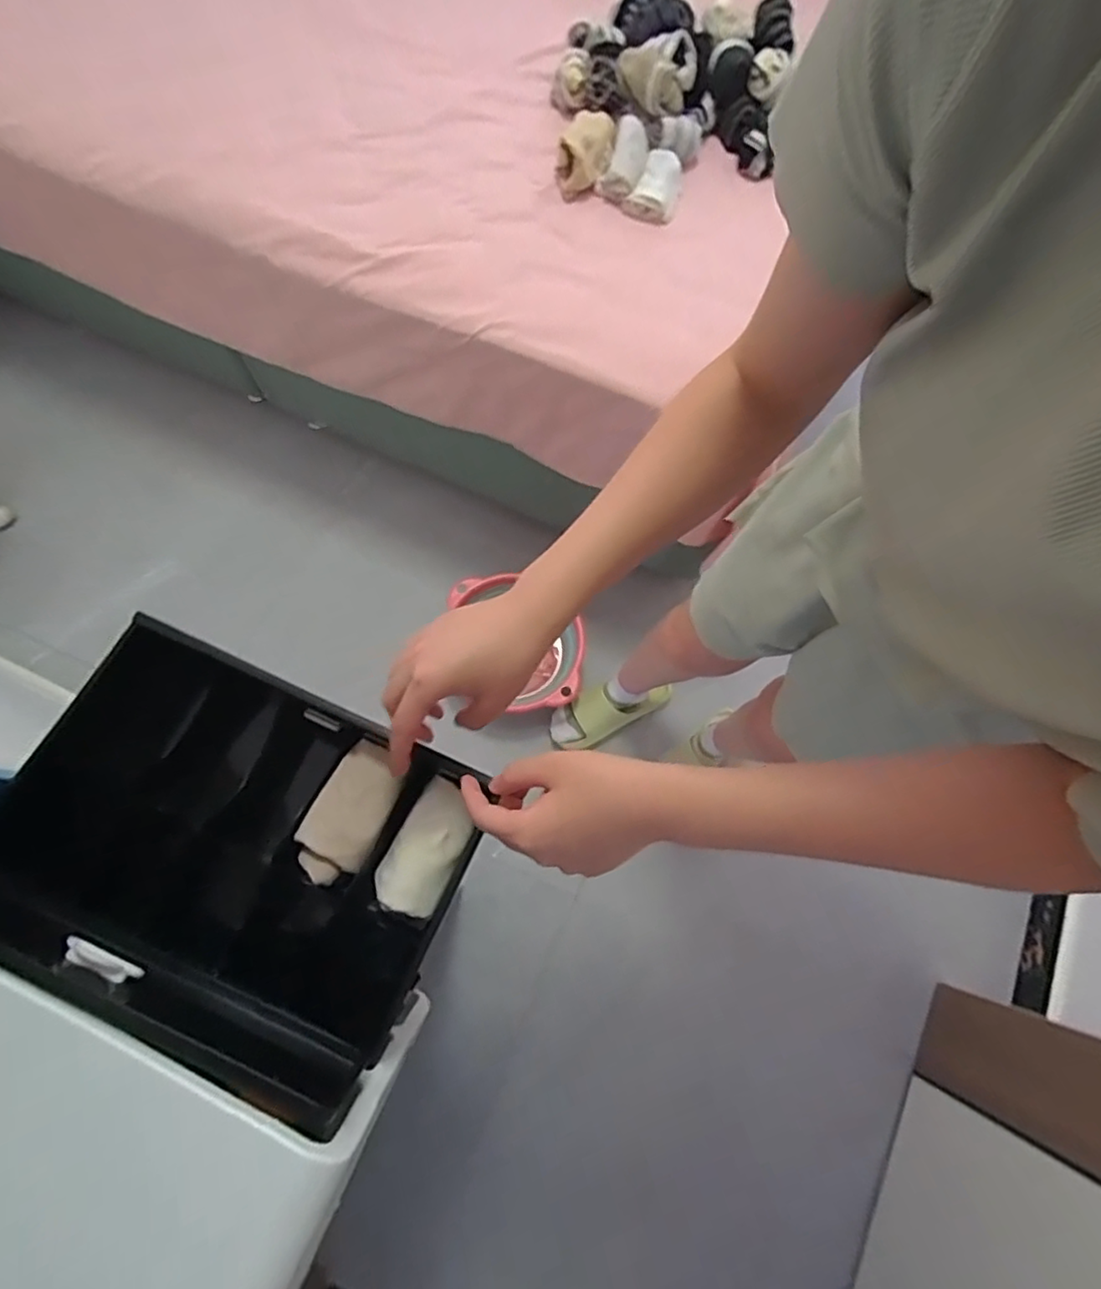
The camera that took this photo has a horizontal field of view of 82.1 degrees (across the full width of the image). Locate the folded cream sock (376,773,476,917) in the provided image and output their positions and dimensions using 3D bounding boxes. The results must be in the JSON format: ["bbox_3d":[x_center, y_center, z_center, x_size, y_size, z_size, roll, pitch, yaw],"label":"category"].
[{"bbox_3d":[-0.091,0.153,0.475,0.051,0.024,0.094,31,74,6],"label":"folded cream sock"}]

